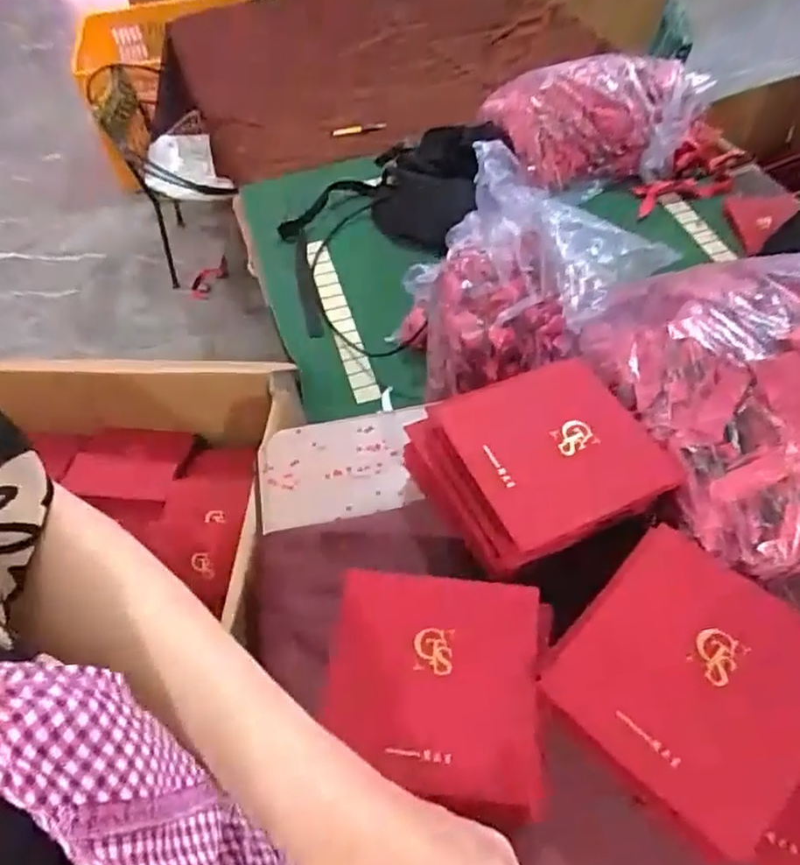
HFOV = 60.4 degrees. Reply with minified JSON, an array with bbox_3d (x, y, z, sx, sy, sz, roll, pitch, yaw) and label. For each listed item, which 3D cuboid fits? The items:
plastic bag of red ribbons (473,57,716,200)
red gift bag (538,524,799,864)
[{"bbox_3d":[0.358,-0.580,1.304,0.407,0.172,0.185,5,53,9],"label":"plastic bag of red ribbons"},{"bbox_3d":[0.182,0.154,0.429,0.147,0.019,0.142,39,84,29],"label":"red gift bag"}]

